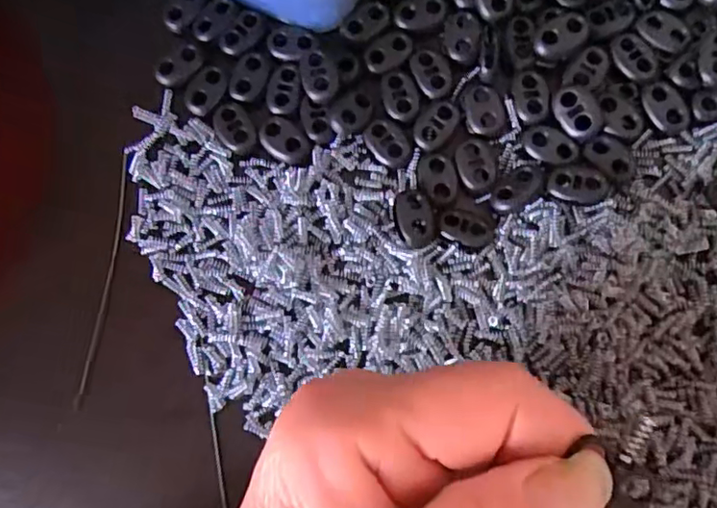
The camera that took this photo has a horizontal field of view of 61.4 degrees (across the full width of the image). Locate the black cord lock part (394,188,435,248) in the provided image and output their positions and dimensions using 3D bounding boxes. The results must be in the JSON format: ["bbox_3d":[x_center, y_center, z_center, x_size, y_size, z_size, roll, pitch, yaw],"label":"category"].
[{"bbox_3d":[0.021,-0.013,0.225,0.013,0.008,0.023,-14,81,3],"label":"black cord lock part"}]

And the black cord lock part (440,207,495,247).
[{"bbox_3d":[0.041,-0.010,0.224,0.021,0.004,0.013,23,85,8],"label":"black cord lock part"}]

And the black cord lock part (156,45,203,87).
[{"bbox_3d":[-0.074,-0.077,0.246,0.021,0.004,0.013,-34,81,0],"label":"black cord lock part"}]

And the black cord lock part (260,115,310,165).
[{"bbox_3d":[-0.029,-0.045,0.237,0.022,0.004,0.014,41,87,9],"label":"black cord lock part"}]

